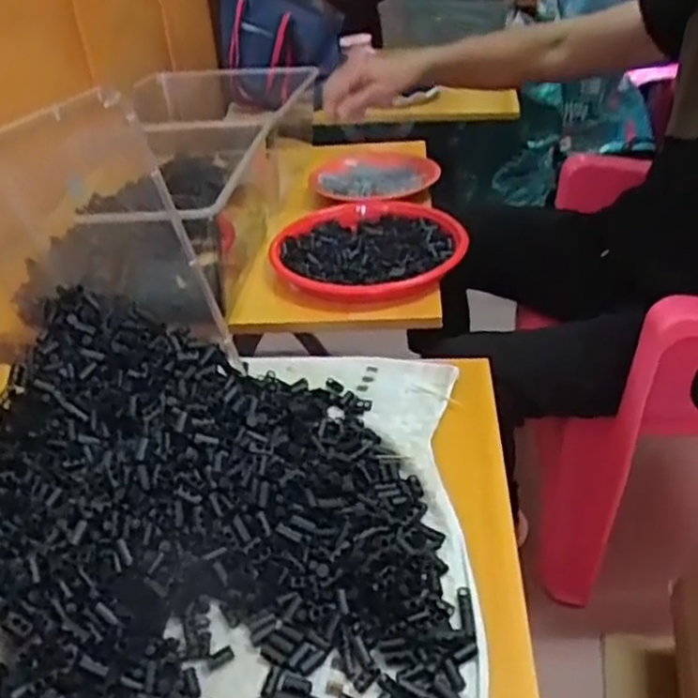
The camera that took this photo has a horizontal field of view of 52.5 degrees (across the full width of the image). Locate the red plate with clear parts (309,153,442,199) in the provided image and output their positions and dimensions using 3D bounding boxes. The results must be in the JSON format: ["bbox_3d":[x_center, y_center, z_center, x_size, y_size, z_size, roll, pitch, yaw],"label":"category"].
[{"bbox_3d":[0.030,-0.279,1.141,0.187,0.049,0.213,-13,36,-13],"label":"red plate with clear parts"}]

